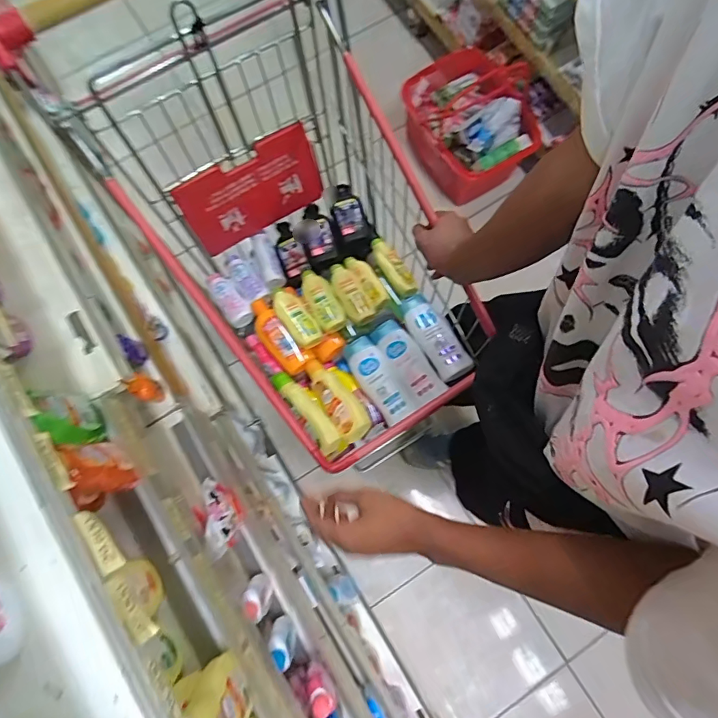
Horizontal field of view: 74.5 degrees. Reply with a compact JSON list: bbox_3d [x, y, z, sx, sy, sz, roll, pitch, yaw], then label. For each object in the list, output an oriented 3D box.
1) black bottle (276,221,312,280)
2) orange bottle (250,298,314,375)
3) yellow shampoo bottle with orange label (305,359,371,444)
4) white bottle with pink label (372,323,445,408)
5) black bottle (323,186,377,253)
[{"bbox_3d":[-0.139,-0.218,0.952,0.052,0.036,0.119,-22,79,-5],"label":"black bottle"},{"bbox_3d":[-0.155,-0.042,0.888,0.058,0.047,0.163,-41,81,-8],"label":"orange bottle"},{"bbox_3d":[-0.041,0.065,0.822,0.056,0.030,0.166,-33,61,-7],"label":"yellow shampoo bottle with orange label"},{"bbox_3d":[0.083,0.002,0.819,0.061,0.032,0.160,-31,80,-7],"label":"white bottle with pink label"},{"bbox_3d":[-0.018,-0.282,0.943,0.065,0.034,0.144,-23,79,-5],"label":"black bottle"}]

